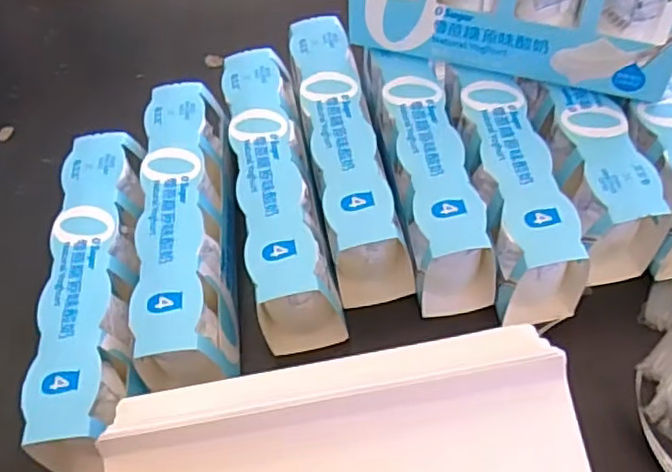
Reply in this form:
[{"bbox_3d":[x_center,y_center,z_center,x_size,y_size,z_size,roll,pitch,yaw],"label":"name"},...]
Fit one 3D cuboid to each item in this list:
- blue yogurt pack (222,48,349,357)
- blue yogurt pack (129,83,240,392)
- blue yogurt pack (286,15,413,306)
[{"bbox_3d":[-0.053,-0.039,0.579,0.064,0.097,0.266,-12,56,-4],"label":"blue yogurt pack"},{"bbox_3d":[-0.123,-0.002,0.559,0.071,0.095,0.269,-6,56,1],"label":"blue yogurt pack"},{"bbox_3d":[0.006,-0.077,0.598,0.067,0.097,0.269,-13,56,-4],"label":"blue yogurt pack"}]

